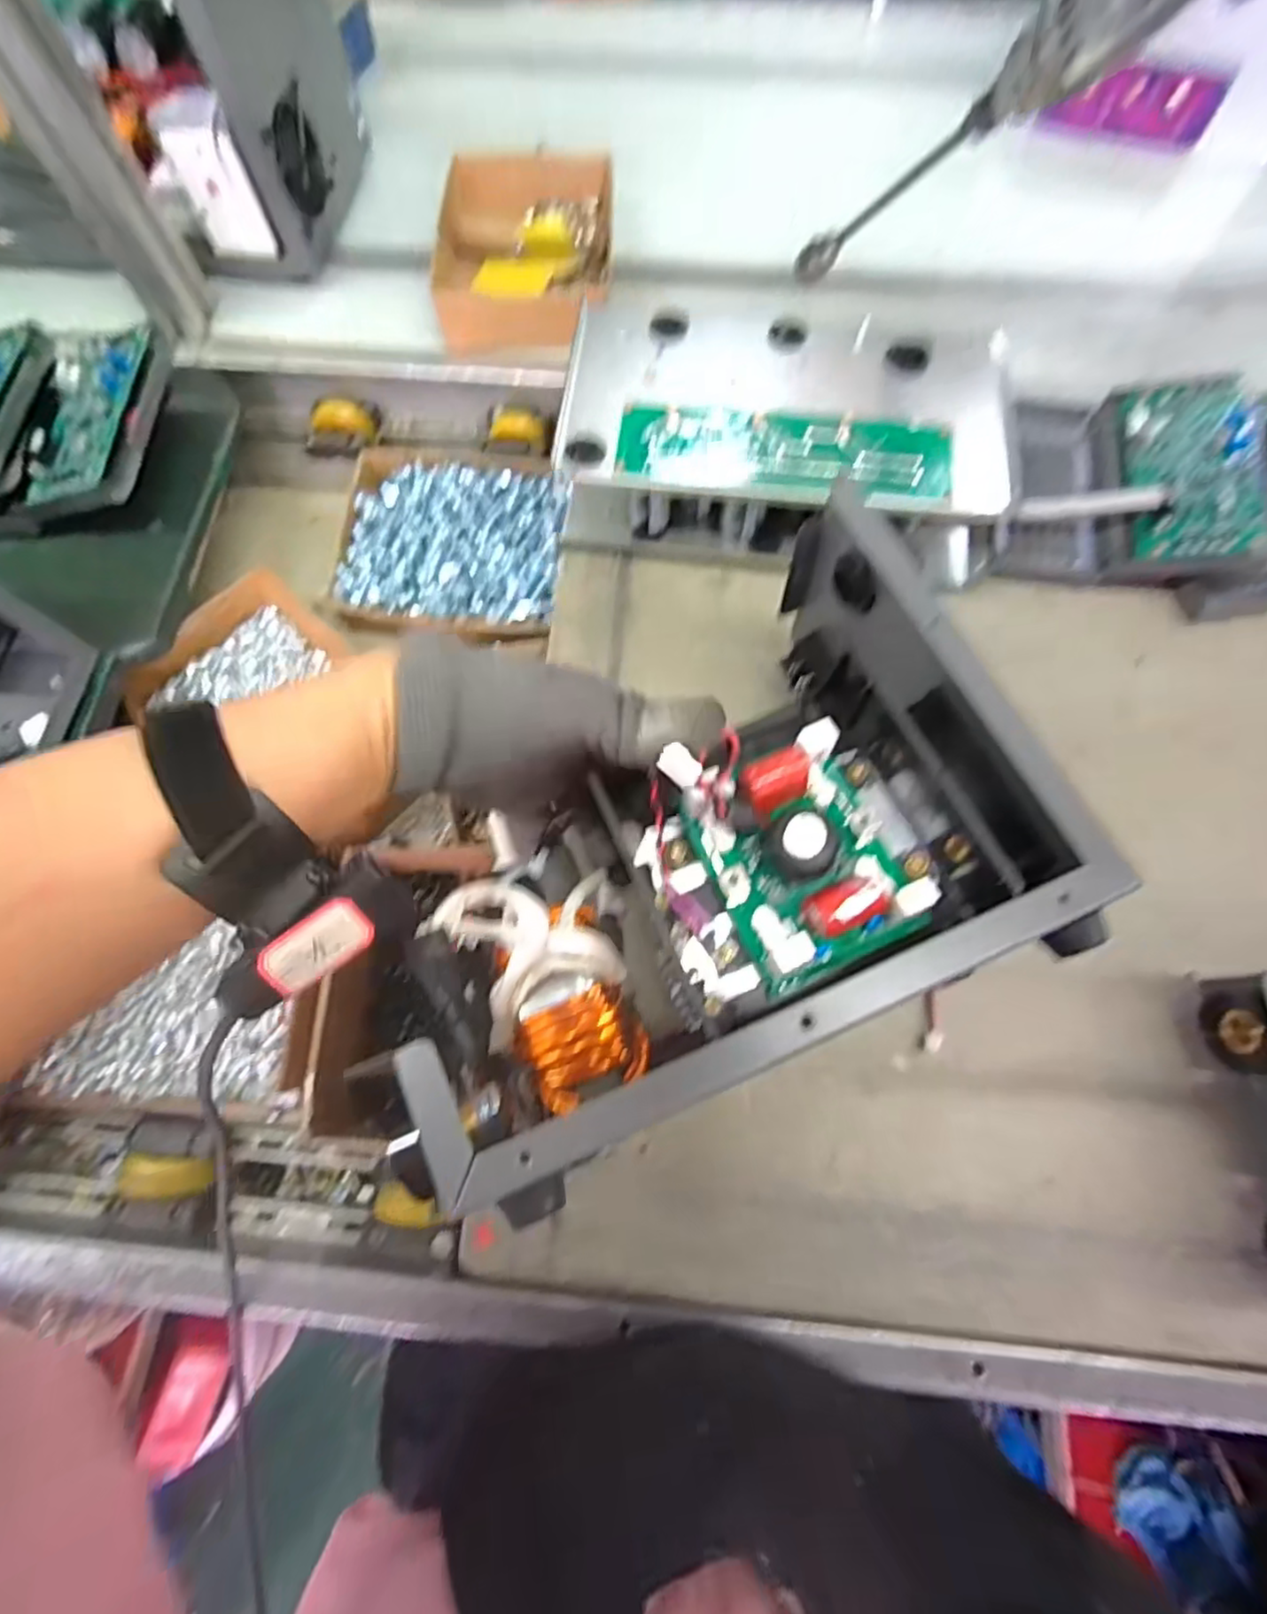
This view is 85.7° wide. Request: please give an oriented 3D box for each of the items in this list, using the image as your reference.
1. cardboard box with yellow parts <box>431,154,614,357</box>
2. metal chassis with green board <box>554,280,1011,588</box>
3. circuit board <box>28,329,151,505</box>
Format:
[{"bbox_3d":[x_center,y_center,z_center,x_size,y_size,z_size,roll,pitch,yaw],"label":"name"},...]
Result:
[{"bbox_3d":[-0.085,-0.458,0.561,0.142,0.039,0.190,-2,71,2],"label":"cardboard box with yellow parts"},{"bbox_3d":[0.101,-0.254,0.462,0.290,0.082,0.165,7,72,4],"label":"metal chassis with green board"},{"bbox_3d":[-0.378,-0.275,0.470,0.067,0.009,0.134,-2,71,2],"label":"circuit board"}]

